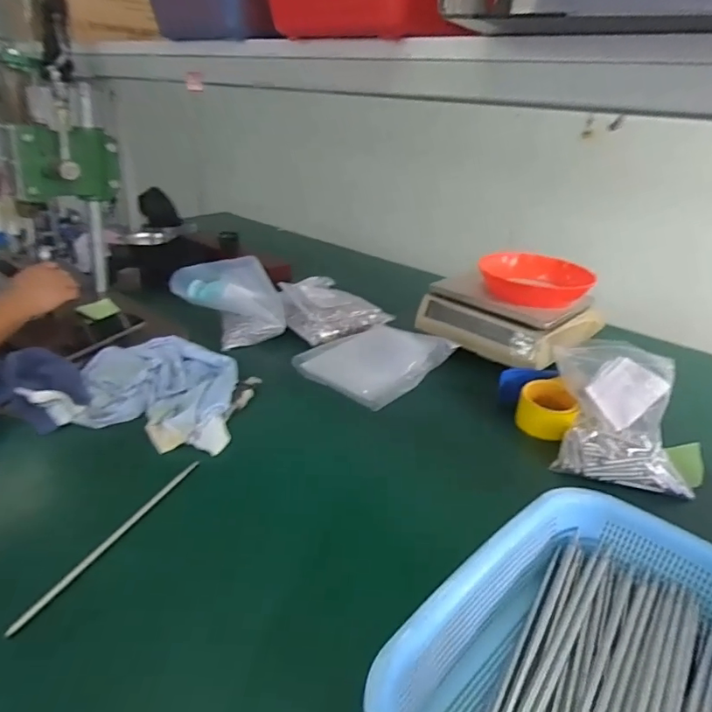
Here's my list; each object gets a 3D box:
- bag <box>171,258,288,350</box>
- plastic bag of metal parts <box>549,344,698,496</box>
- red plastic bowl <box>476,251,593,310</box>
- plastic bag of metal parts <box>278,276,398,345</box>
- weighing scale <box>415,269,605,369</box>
[{"bbox_3d":[-0.227,-0.105,0.933,0.175,0.162,0.101,7,26,4],"label":"bag"},{"bbox_3d":[0.375,0.068,0.746,0.167,0.106,0.246,11,27,10],"label":"plastic bag of metal parts"},{"bbox_3d":[0.344,-0.148,0.982,0.210,0.047,0.213,12,27,14],"label":"red plastic bowl"},{"bbox_3d":[-0.054,-0.100,1.052,0.211,0.072,0.164,-18,35,-39],"label":"plastic bag of metal parts"},{"bbox_3d":[0.318,-0.074,1.021,0.288,0.122,0.280,27,33,37],"label":"weighing scale"}]

